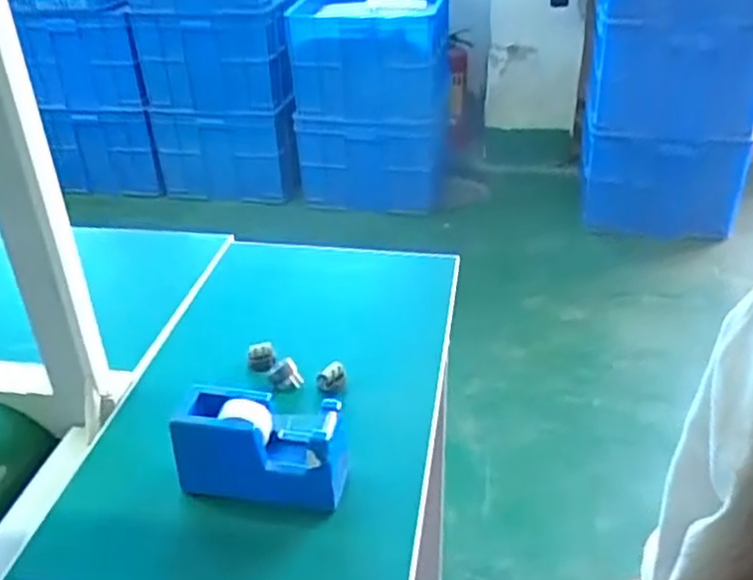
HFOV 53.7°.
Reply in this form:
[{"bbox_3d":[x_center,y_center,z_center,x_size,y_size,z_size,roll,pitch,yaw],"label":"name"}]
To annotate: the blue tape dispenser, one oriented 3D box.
[{"bbox_3d":[-0.090,0.128,0.599,0.132,0.084,0.054,5,34,11],"label":"blue tape dispenser"}]

